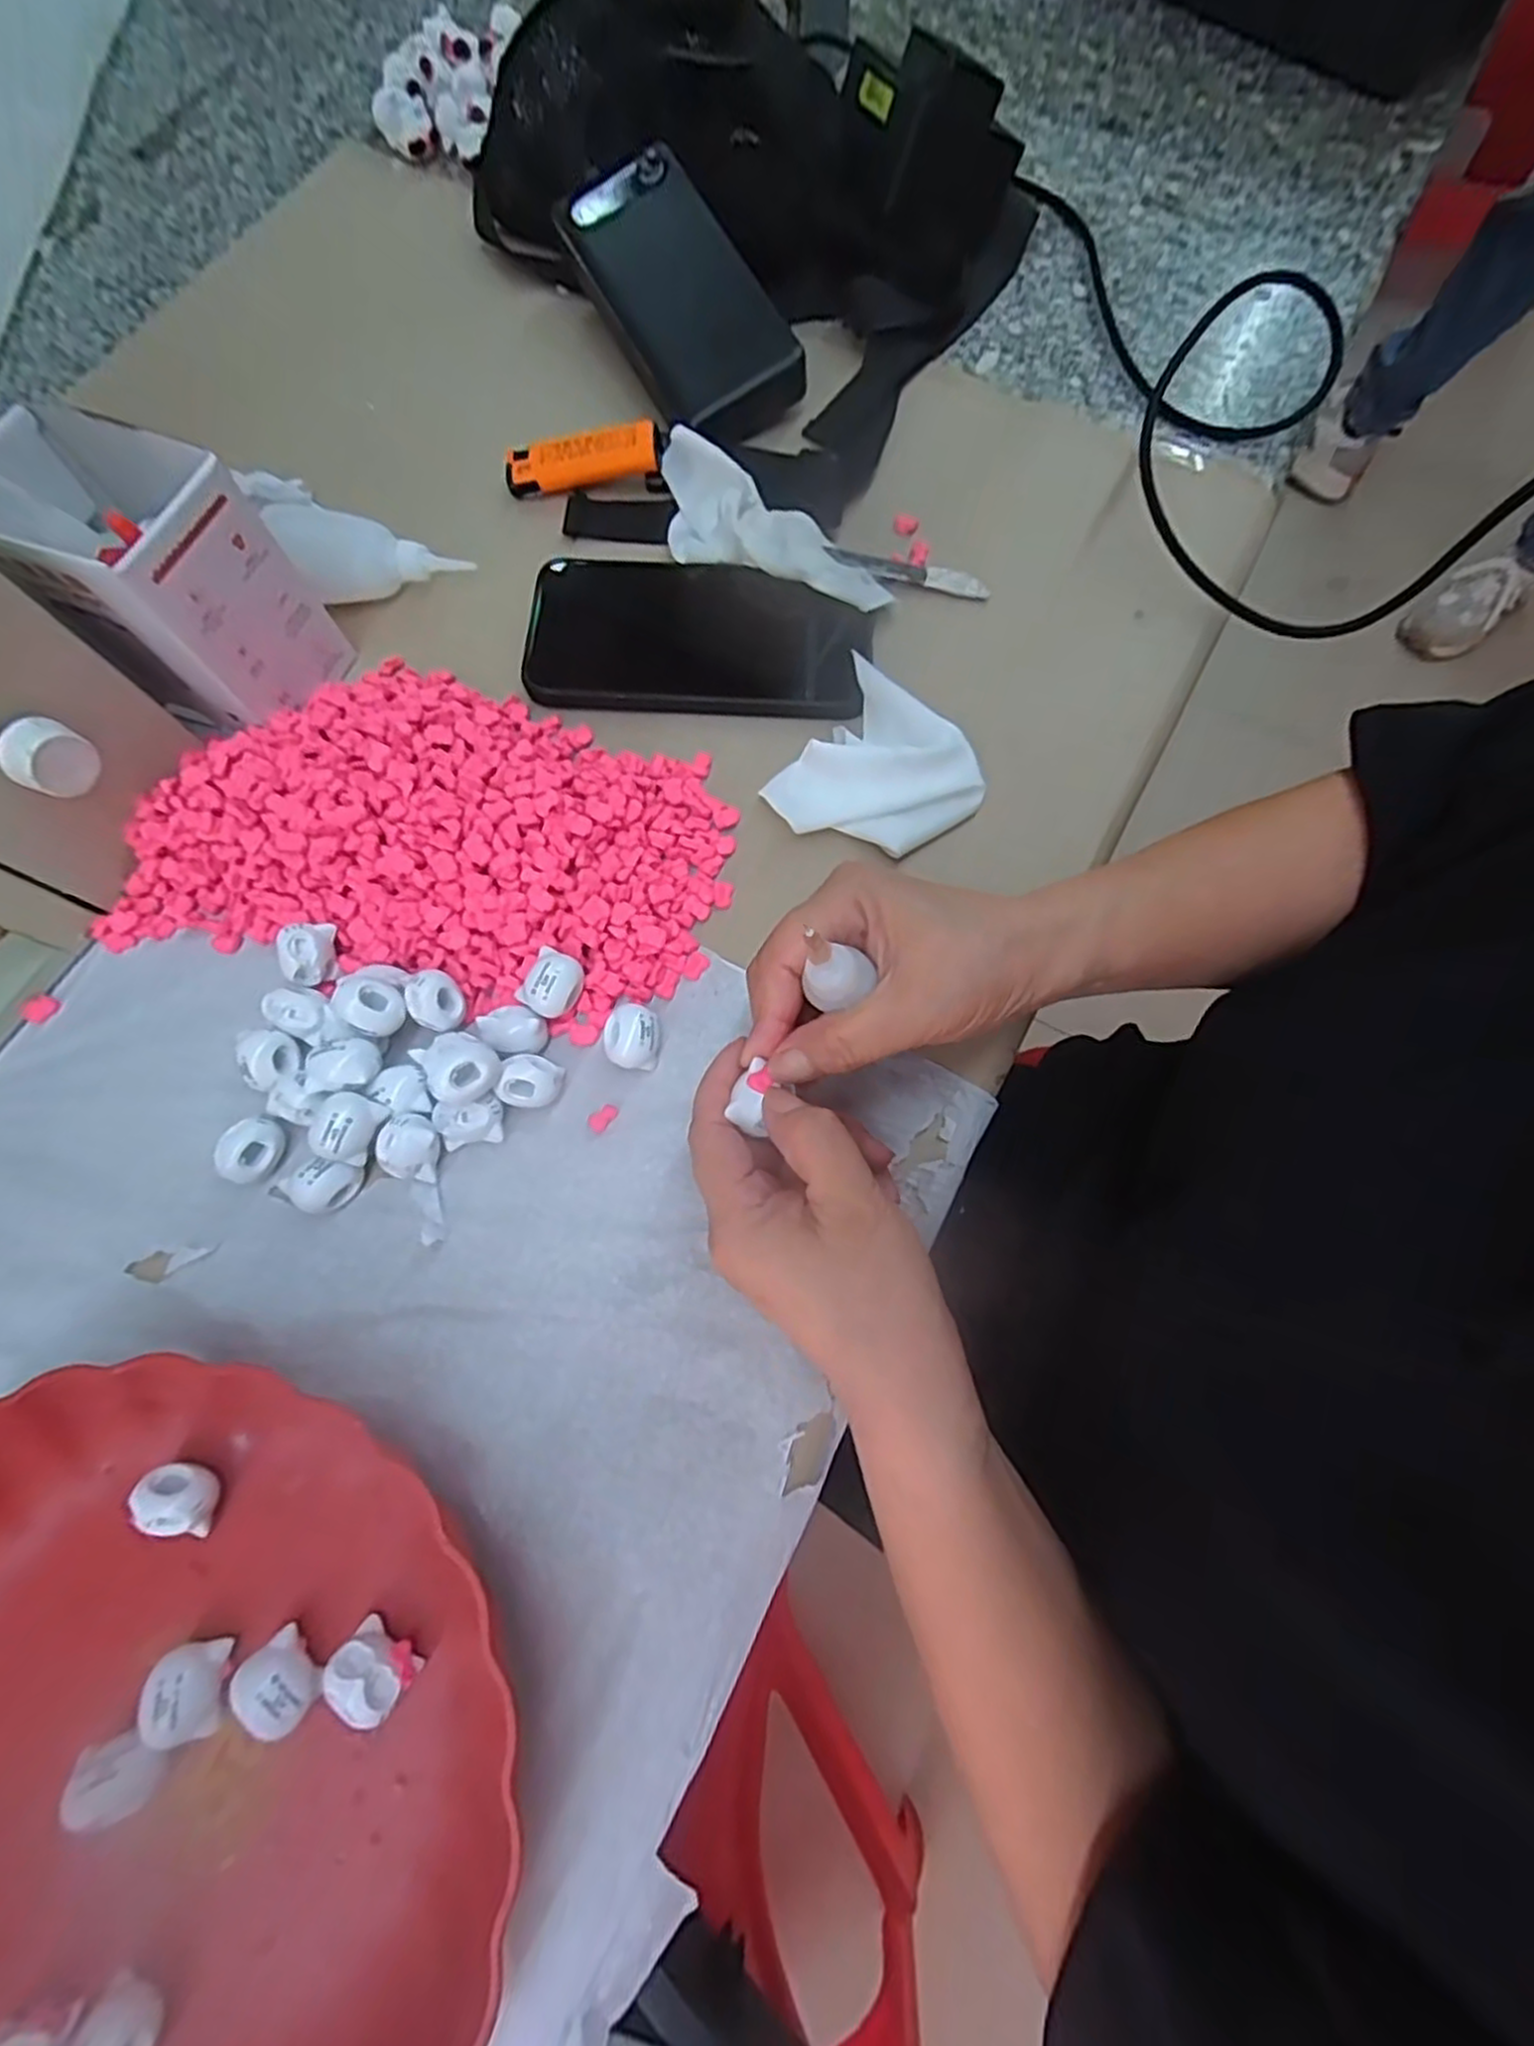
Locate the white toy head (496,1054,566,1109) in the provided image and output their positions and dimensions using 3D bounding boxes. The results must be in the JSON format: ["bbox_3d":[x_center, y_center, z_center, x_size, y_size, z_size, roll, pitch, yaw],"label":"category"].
[{"bbox_3d":[-0.093,0.024,0.299,0.022,0.019,0.020,0,73,1],"label":"white toy head"}]

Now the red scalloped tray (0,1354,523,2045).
[{"bbox_3d":[-0.197,0.238,0.225,0.244,0.037,0.237,39,78,11],"label":"red scalloped tray"}]

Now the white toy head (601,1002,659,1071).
[{"bbox_3d":[-0.055,0.006,0.304,0.022,0.017,0.025,7,74,3],"label":"white toy head"}]

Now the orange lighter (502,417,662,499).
[{"bbox_3d":[-0.094,-0.290,0.386,0.081,0.020,0.022,-6,73,-1],"label":"orange lighter"}]

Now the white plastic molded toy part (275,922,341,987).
[{"bbox_3d":[-0.188,-0.030,0.307,0.018,0.016,0.022,-10,73,-2],"label":"white plastic molded toy part"}]

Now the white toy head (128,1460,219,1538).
[{"bbox_3d":[-0.204,0.165,0.260,0.026,0.017,0.016,33,77,10],"label":"white toy head"}]

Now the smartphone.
[{"bbox_3d":[-0.034,-0.188,0.359,0.162,0.012,0.080,5,74,2],"label":"smartphone"}]

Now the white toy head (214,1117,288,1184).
[{"bbox_3d":[-0.201,0.050,0.295,0.019,0.016,0.024,14,74,5],"label":"white toy head"}]

